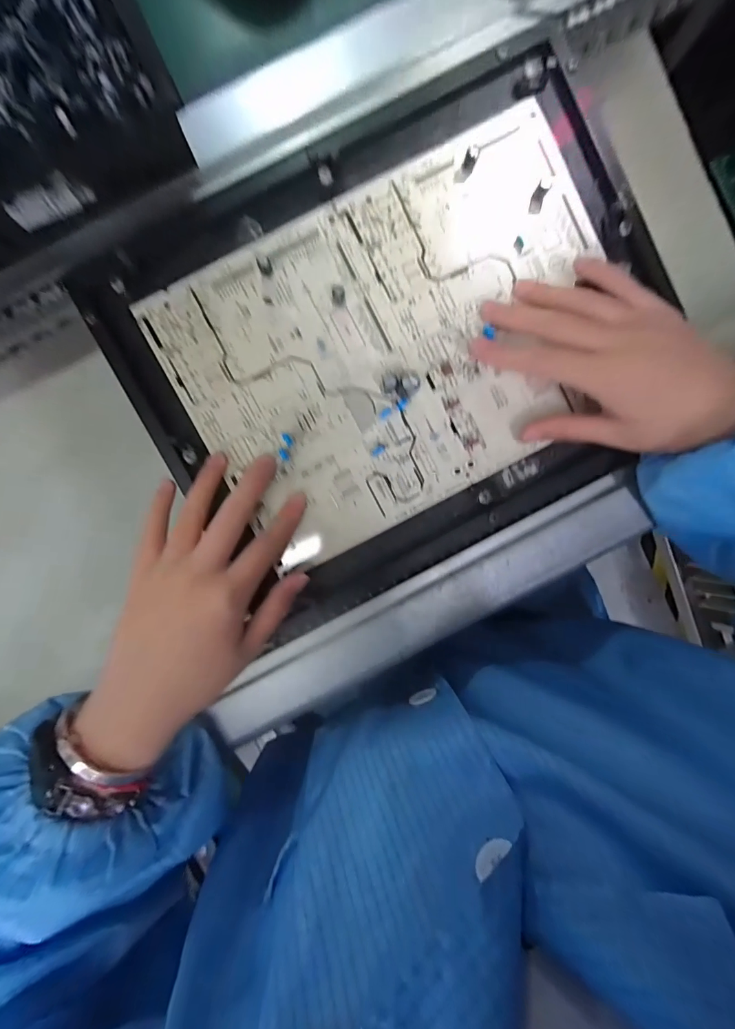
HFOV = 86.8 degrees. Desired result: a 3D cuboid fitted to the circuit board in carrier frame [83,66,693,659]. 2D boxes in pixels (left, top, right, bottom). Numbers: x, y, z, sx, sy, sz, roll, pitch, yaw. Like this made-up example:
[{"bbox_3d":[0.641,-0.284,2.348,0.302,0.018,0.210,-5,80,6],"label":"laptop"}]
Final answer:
[{"bbox_3d":[0.025,-0.101,0.249,0.325,0.017,0.253,-27,93,0],"label":"circuit board in carrier frame"}]

